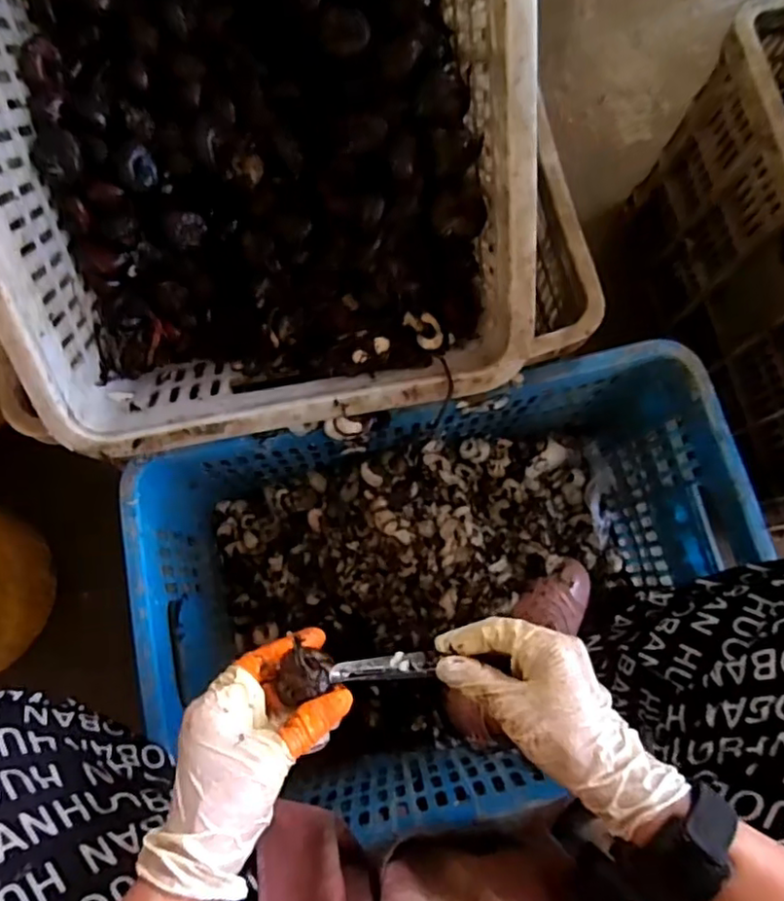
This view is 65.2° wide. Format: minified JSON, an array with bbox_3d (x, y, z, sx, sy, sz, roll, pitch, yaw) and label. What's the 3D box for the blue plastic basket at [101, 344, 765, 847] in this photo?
[{"bbox_3d":[0.054,0.139,0.616,0.503,0.261,0.327,-13,78,-4],"label":"blue plastic basket"}]

